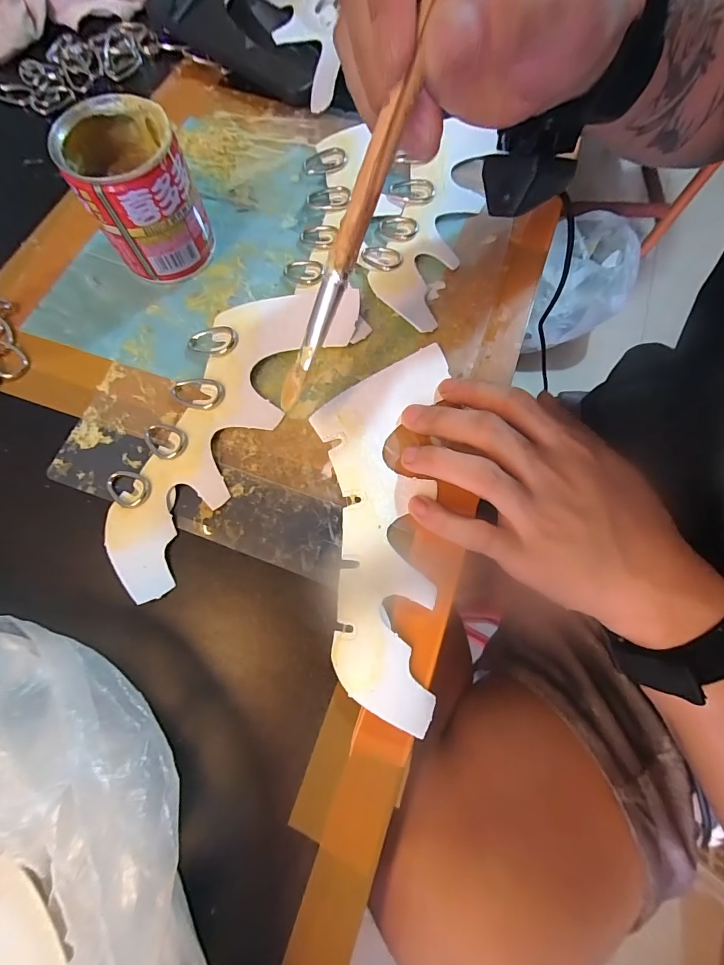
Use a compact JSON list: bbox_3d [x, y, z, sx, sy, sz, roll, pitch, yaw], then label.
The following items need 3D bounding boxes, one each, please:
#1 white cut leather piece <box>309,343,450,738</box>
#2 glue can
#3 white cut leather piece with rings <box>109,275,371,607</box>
[{"bbox_3d":[0.007,0.016,0.222,0.071,0.006,0.207,6,72,0],"label":"white cut leather piece"},{"bbox_3d":[-0.136,-0.178,0.244,0.061,0.071,0.067,0,73,-1],"label":"glue can"},{"bbox_3d":[-0.088,-0.048,0.234,0.081,0.015,0.209,35,75,9],"label":"white cut leather piece with rings"}]

